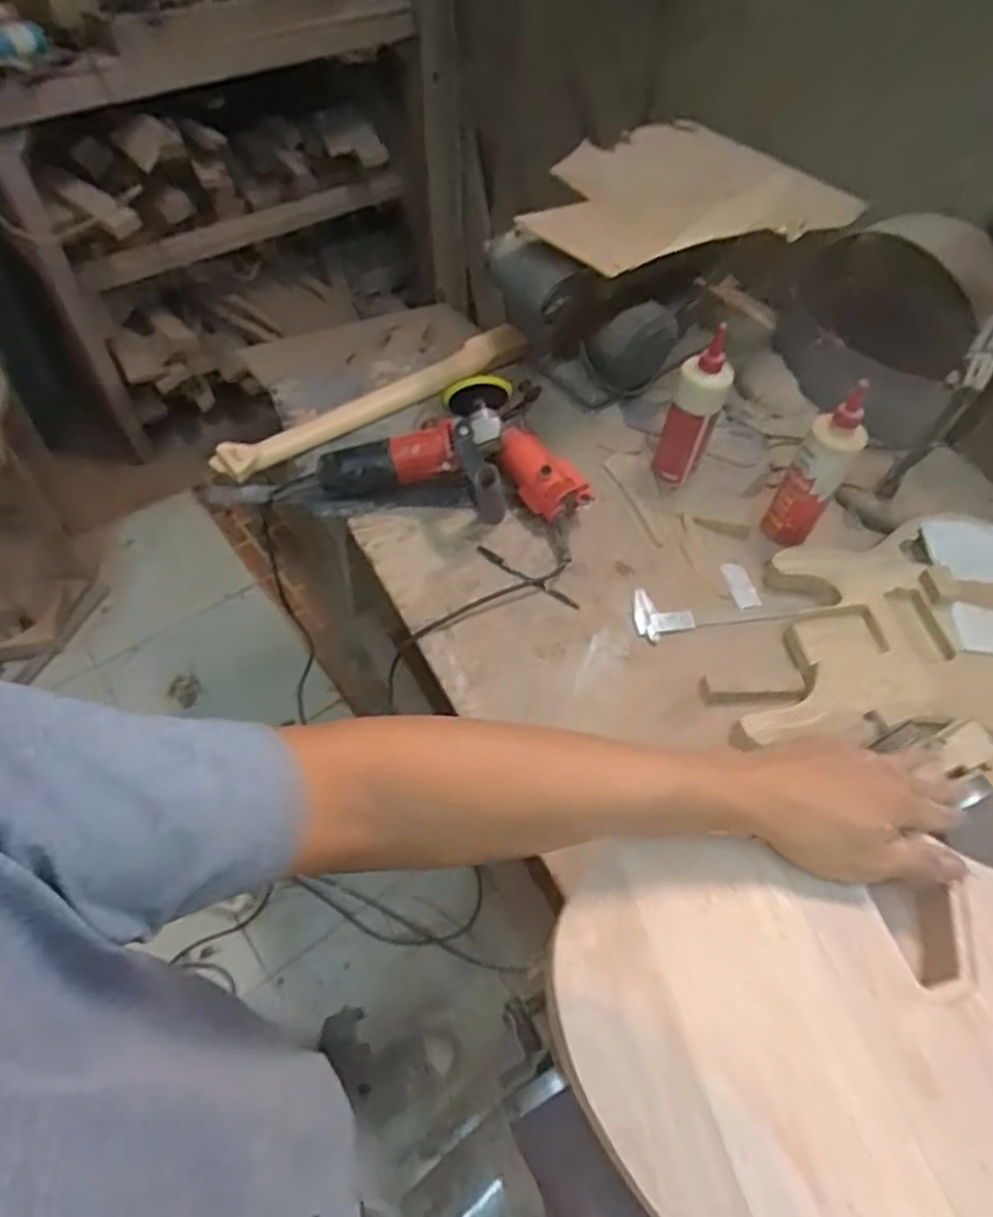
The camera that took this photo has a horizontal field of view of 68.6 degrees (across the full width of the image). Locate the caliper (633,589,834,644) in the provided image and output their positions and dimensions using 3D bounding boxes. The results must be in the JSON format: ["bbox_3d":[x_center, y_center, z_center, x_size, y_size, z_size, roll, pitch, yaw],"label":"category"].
[{"bbox_3d":[0.300,0.001,0.937,0.248,0.021,0.068,-7,59,-1],"label":"caliper"}]

